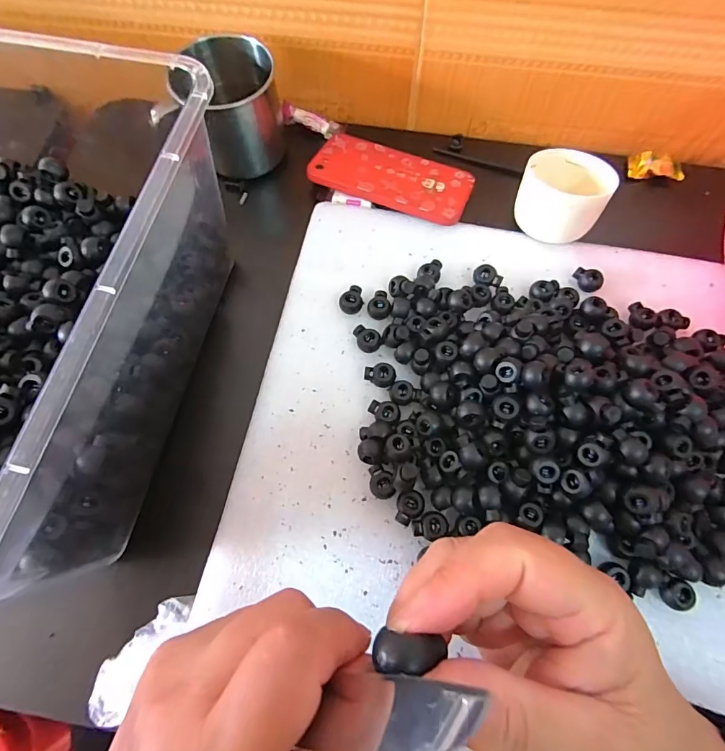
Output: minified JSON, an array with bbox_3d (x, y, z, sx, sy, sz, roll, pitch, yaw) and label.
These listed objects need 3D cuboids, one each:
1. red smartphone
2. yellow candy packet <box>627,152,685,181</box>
[{"bbox_3d":[0.026,-0.178,0.374,0.137,0.010,0.068,21,71,7],"label":"red smartphone"},{"bbox_3d":[0.268,-0.191,0.388,0.046,0.012,0.021,7,70,3],"label":"yellow candy packet"}]

